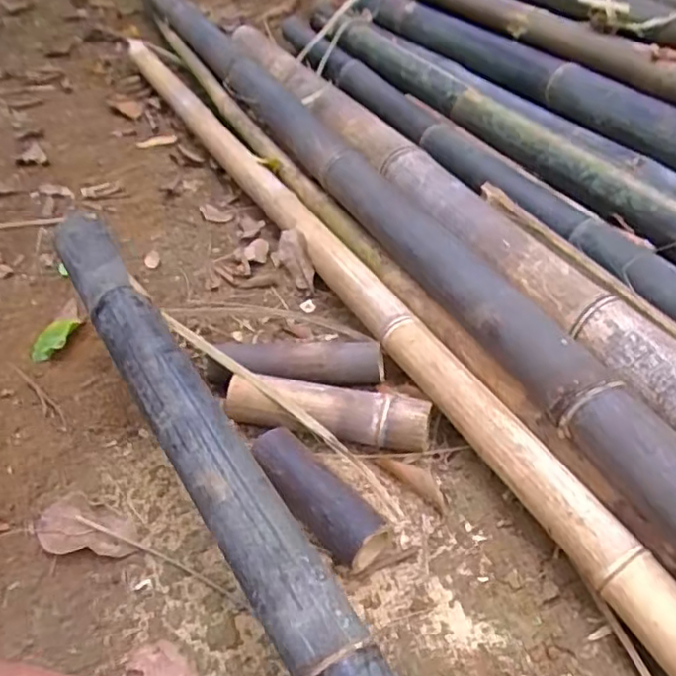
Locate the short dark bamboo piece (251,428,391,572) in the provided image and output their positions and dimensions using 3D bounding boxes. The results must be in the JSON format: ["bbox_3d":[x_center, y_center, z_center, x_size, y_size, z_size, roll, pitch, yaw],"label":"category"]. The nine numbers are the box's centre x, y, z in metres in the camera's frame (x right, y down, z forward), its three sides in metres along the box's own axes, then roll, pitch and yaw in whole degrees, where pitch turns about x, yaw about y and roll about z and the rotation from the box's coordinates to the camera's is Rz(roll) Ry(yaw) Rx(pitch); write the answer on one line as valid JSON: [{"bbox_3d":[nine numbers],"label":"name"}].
[{"bbox_3d":[-0.028,0.178,0.707,0.064,0.067,0.186,-35,50,-26],"label":"short dark bamboo piece"}]

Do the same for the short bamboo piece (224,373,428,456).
[{"bbox_3d":[-0.015,0.096,0.792,0.255,0.065,0.065,5,45,13],"label":"short bamboo piece"}]

